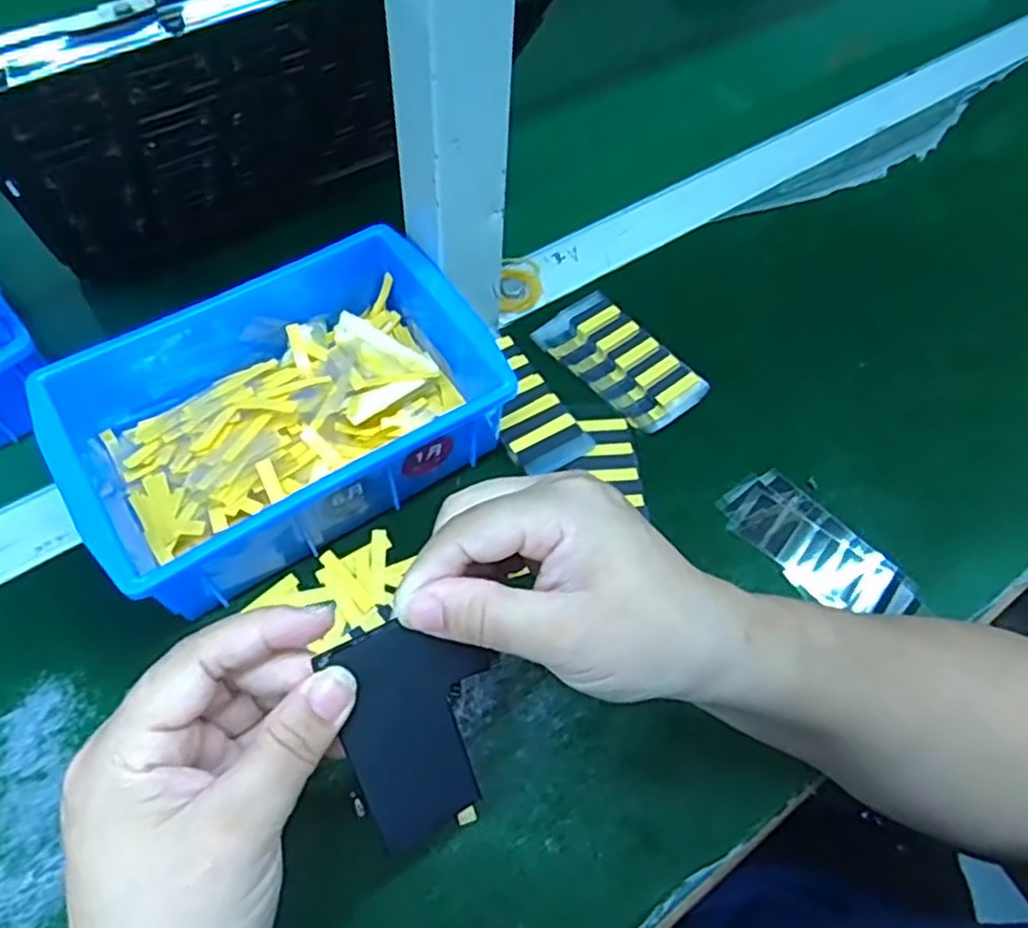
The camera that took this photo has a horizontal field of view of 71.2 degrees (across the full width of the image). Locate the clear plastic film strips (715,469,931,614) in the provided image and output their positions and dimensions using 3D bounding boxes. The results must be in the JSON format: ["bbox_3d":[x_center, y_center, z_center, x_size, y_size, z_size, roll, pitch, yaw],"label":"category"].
[{"bbox_3d":[0.160,0.044,0.374,0.051,0.009,0.103,-35,66,-22],"label":"clear plastic film strips"}]

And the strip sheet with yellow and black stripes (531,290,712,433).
[{"bbox_3d":[0.063,-0.061,0.428,0.050,0.013,0.097,-33,66,-21],"label":"strip sheet with yellow and black stripes"}]

